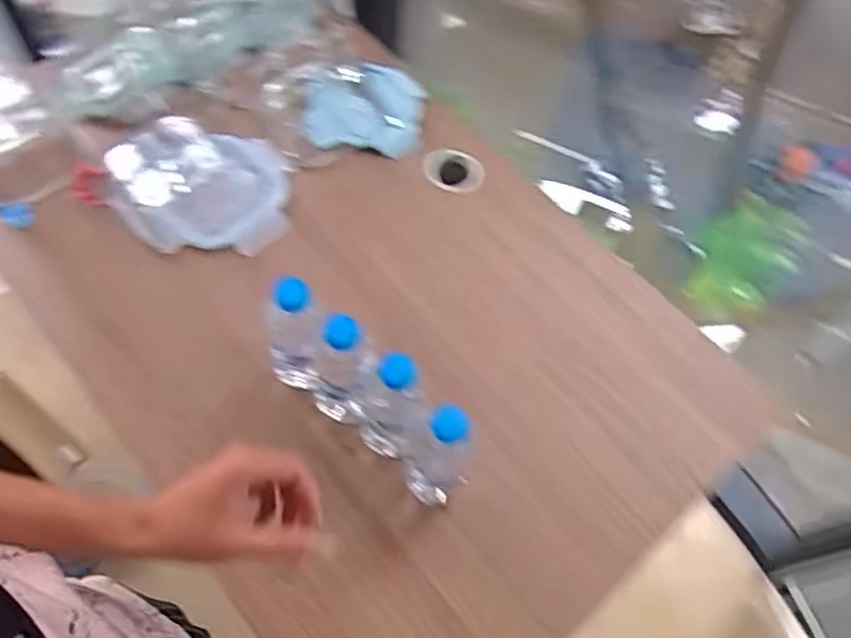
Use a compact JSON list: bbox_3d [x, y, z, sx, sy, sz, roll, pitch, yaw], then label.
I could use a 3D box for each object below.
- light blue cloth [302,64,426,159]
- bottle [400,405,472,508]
[{"bbox_3d":[-0.081,-0.284,0.938,0.153,0.058,0.120,3,62,-2],"label":"light blue cloth"},{"bbox_3d":[0.015,0.126,0.668,0.073,0.164,0.060,3,62,-2],"label":"bottle"}]

